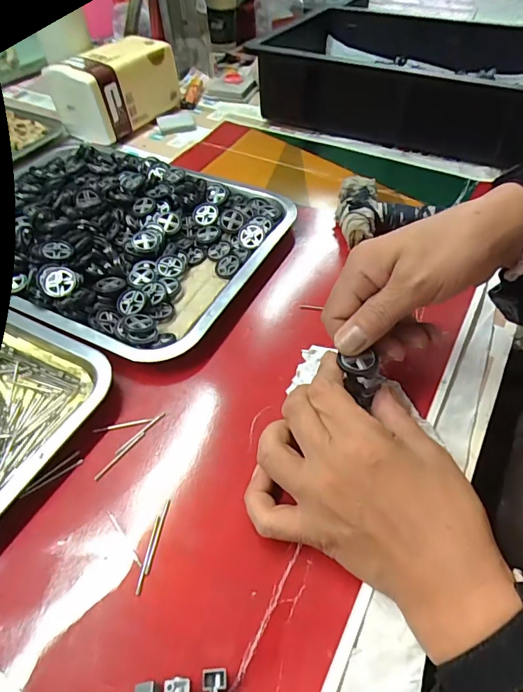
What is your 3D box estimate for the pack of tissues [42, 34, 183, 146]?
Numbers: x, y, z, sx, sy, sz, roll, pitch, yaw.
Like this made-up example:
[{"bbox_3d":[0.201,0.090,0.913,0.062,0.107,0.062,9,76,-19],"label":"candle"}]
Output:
[{"bbox_3d":[-0.191,-0.349,0.577,0.073,0.092,0.155,31,56,24],"label":"pack of tissues"}]

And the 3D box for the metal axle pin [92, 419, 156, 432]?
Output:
[{"bbox_3d":[-0.103,0.058,0.321,0.042,0.004,0.004,-9,50,-8],"label":"metal axle pin"}]

